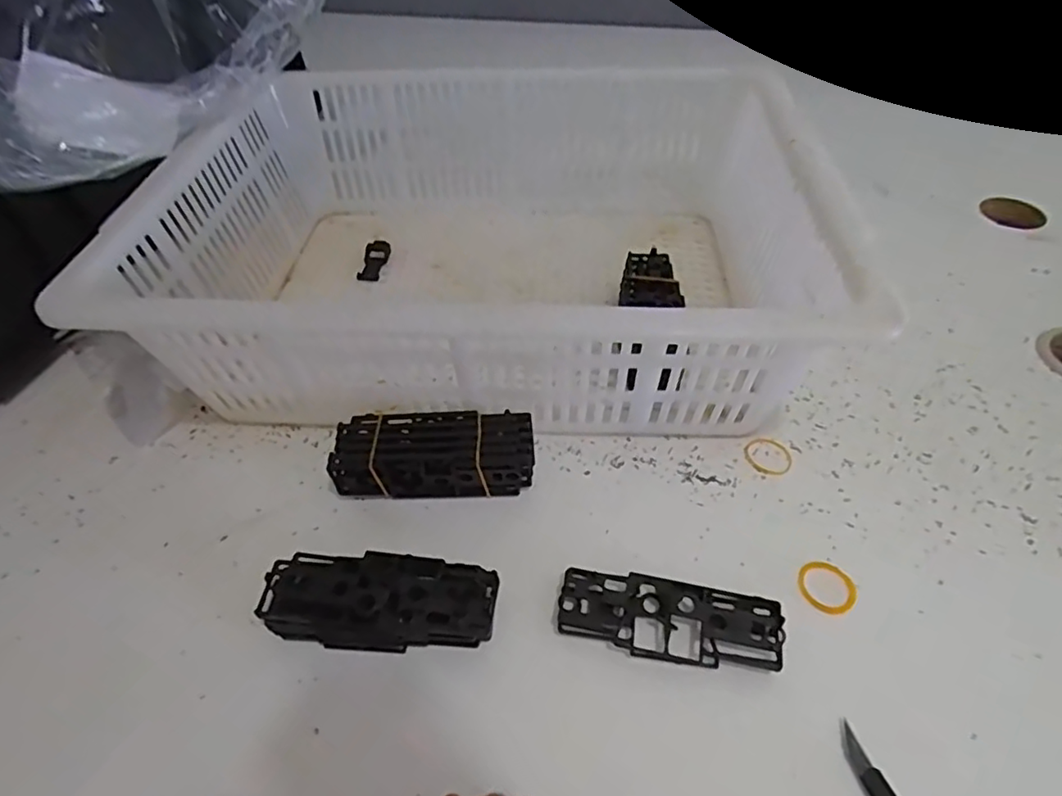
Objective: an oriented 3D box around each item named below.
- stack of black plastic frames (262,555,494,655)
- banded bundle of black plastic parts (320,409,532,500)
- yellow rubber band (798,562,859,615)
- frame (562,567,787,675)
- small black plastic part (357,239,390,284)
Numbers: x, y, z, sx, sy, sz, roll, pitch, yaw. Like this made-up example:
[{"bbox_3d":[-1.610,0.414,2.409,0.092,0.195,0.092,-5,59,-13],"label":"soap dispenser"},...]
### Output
[{"bbox_3d":[-0.085,0.118,0.345,0.129,0.036,0.049,3,48,5],"label":"stack of black plastic frames"},{"bbox_3d":[-0.063,0.038,0.407,0.127,0.044,0.045,-1,47,2],"label":"banded bundle of black plastic parts"},{"bbox_3d":[0.175,0.110,0.358,0.032,0.004,0.032,-1,47,2],"label":"yellow rubber band"},{"bbox_3d":[0.078,0.126,0.345,0.120,0.018,0.043,7,48,9],"label":"frame"},{"bbox_3d":[-0.146,-0.131,0.575,0.020,0.013,0.054,5,48,7],"label":"small black plastic part"}]

